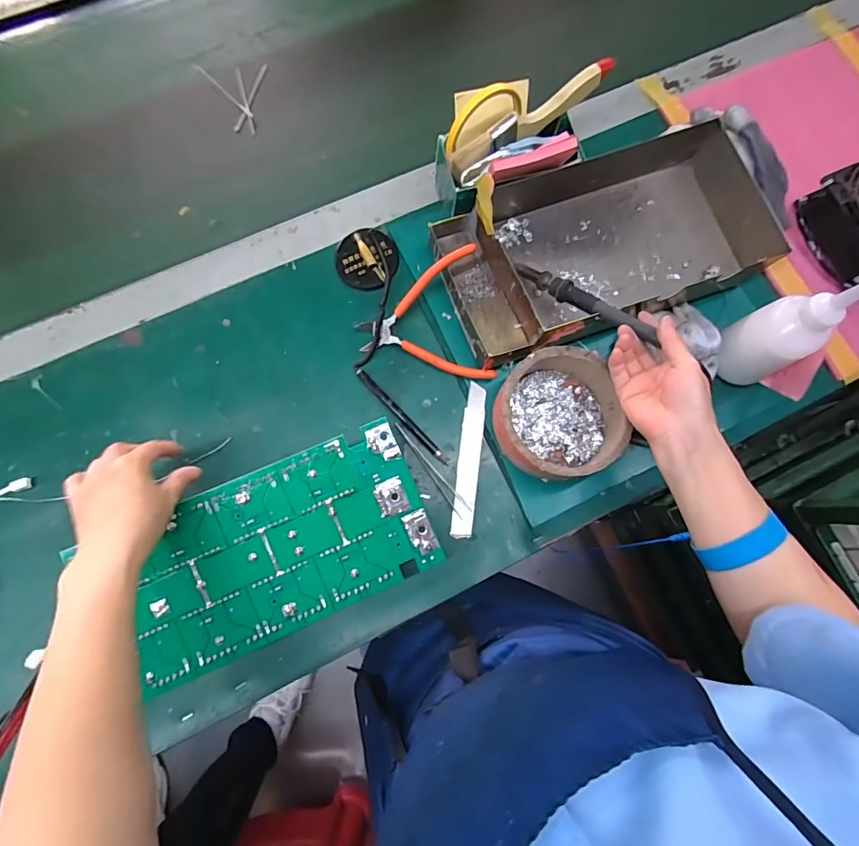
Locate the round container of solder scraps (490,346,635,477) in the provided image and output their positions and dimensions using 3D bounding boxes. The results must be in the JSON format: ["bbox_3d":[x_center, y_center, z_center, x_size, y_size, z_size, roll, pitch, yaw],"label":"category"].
[{"bbox_3d":[0.128,-0.008,0.438,0.114,0.050,0.118,0,78,-1],"label":"round container of solder scraps"}]

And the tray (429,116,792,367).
[{"bbox_3d":[0.177,-0.195,0.472,0.326,0.058,0.184,-20,79,-5],"label":"tray"}]

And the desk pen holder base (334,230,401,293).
[{"bbox_3d":[-0.069,-0.180,0.488,0.067,0.018,0.064,0,78,-1],"label":"desk pen holder base"}]

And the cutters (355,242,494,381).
[{"bbox_3d":[-0.008,-0.104,0.467,0.134,0.022,0.131,-7,100,12],"label":"cutters"}]

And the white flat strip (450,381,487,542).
[{"bbox_3d":[0.040,0.037,0.451,0.021,0.004,0.154,6,79,9],"label":"white flat strip"}]

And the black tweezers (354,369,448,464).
[{"bbox_3d":[-0.029,-0.006,0.459,0.009,0.007,0.133,-43,82,-9],"label":"black tweezers"}]

